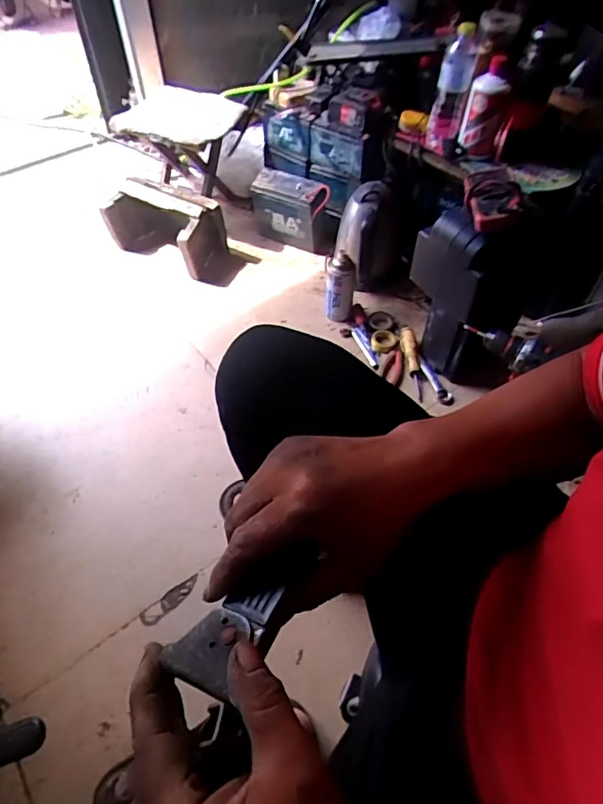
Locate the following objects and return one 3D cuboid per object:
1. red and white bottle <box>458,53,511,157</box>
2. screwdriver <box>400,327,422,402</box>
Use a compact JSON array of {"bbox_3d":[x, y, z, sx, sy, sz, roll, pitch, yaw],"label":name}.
[{"bbox_3d":[0.394,-0.631,1.099,0.076,0.186,0.073,11,51,6],"label":"red and white bottle"},{"bbox_3d":[0.248,-0.085,1.146,0.027,0.028,0.173,-5,72,-7],"label":"screwdriver"}]

